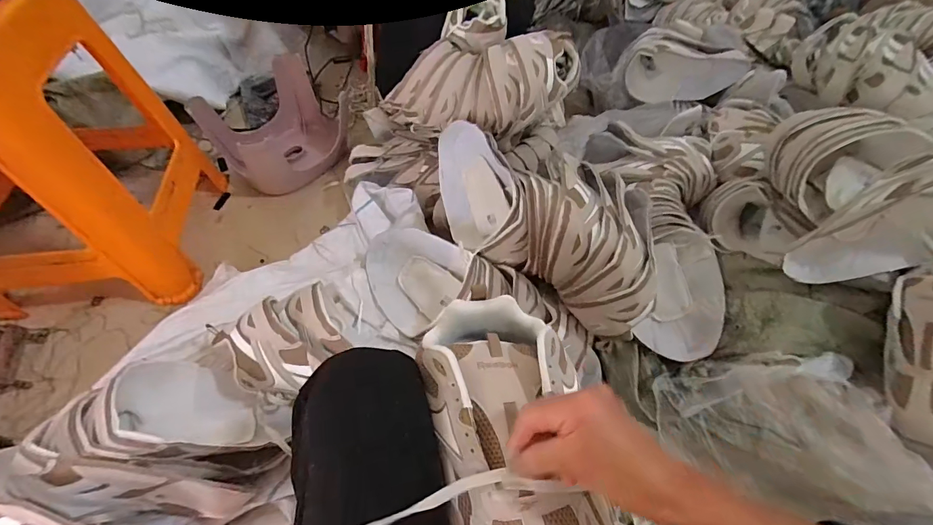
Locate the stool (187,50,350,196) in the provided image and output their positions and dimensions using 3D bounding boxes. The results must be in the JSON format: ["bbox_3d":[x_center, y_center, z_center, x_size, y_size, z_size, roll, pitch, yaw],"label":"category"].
[{"bbox_3d":[-0.467,-0.324,1.018,0.295,0.179,0.257,-35,64,-25],"label":"stool"}]

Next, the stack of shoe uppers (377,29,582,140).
[{"bbox_3d":[0.015,-0.346,0.785,0.388,0.133,0.180,-3,53,14],"label":"stack of shoe uppers"}]

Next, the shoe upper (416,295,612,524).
[{"bbox_3d":[0.040,0.146,0.328,0.123,0.053,0.265,-8,57,-10],"label":"shoe upper"}]

